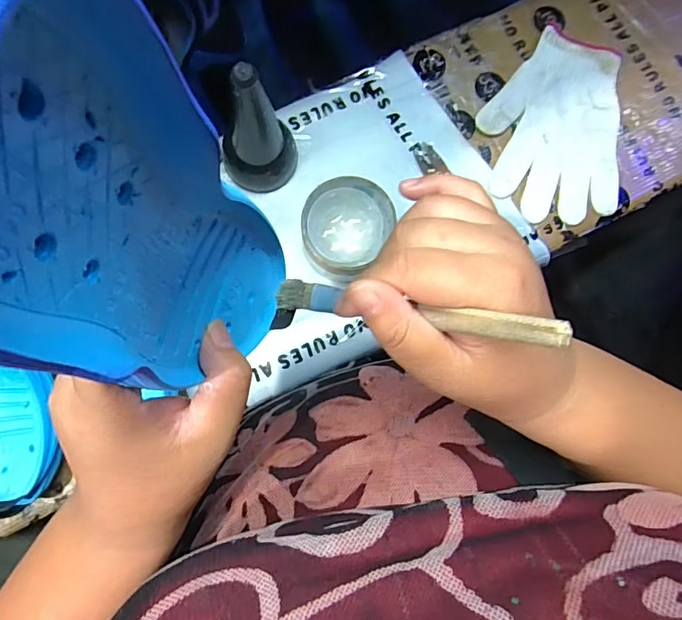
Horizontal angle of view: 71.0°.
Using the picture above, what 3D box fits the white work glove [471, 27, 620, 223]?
[{"bbox_3d":[0.216,-0.188,0.485,0.141,0.014,0.194,5,81,-3],"label":"white work glove"}]

